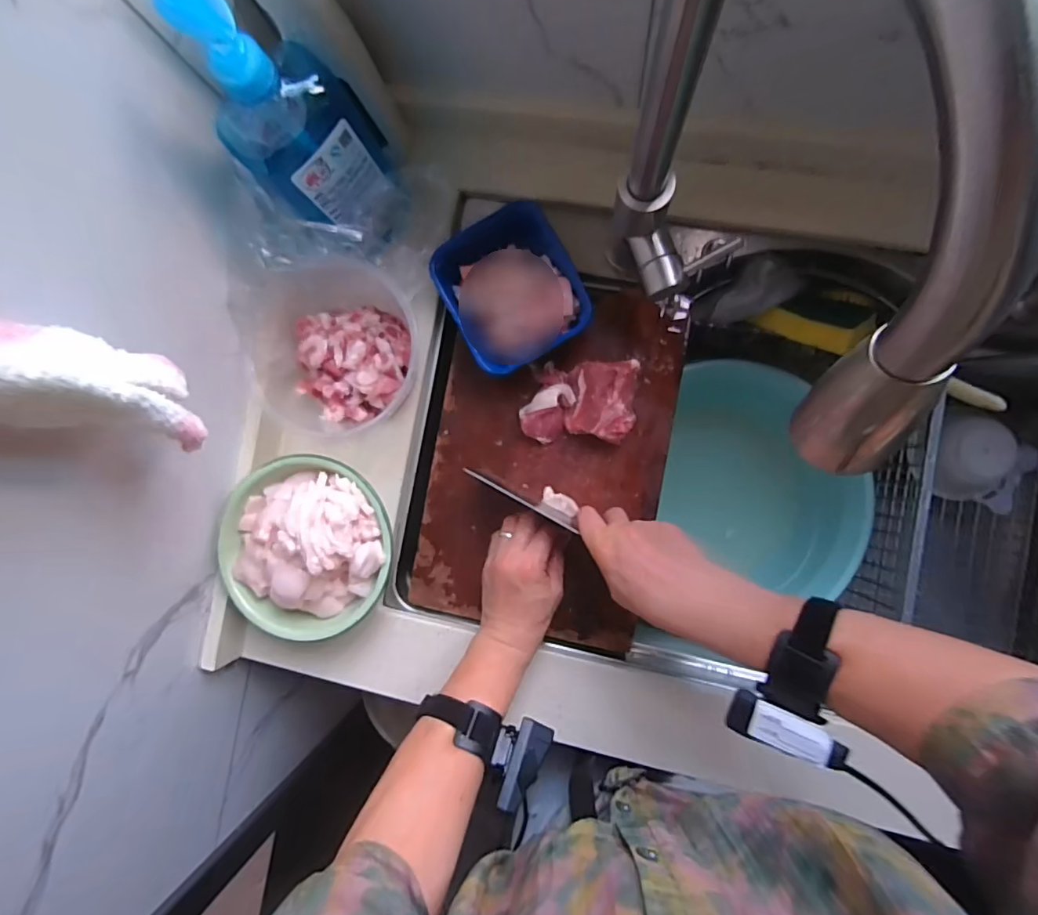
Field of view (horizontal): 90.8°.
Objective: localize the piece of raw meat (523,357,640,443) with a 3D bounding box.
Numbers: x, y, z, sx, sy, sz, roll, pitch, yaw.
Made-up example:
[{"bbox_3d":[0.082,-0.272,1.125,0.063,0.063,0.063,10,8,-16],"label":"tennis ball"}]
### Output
[{"bbox_3d":[0.060,-0.056,0.518,0.110,0.037,0.078,4,89,8],"label":"piece of raw meat"}]

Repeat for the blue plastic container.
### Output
[{"bbox_3d":[-0.006,-0.164,0.520,0.122,0.056,0.140,-28,85,6],"label":"blue plastic container"}]

